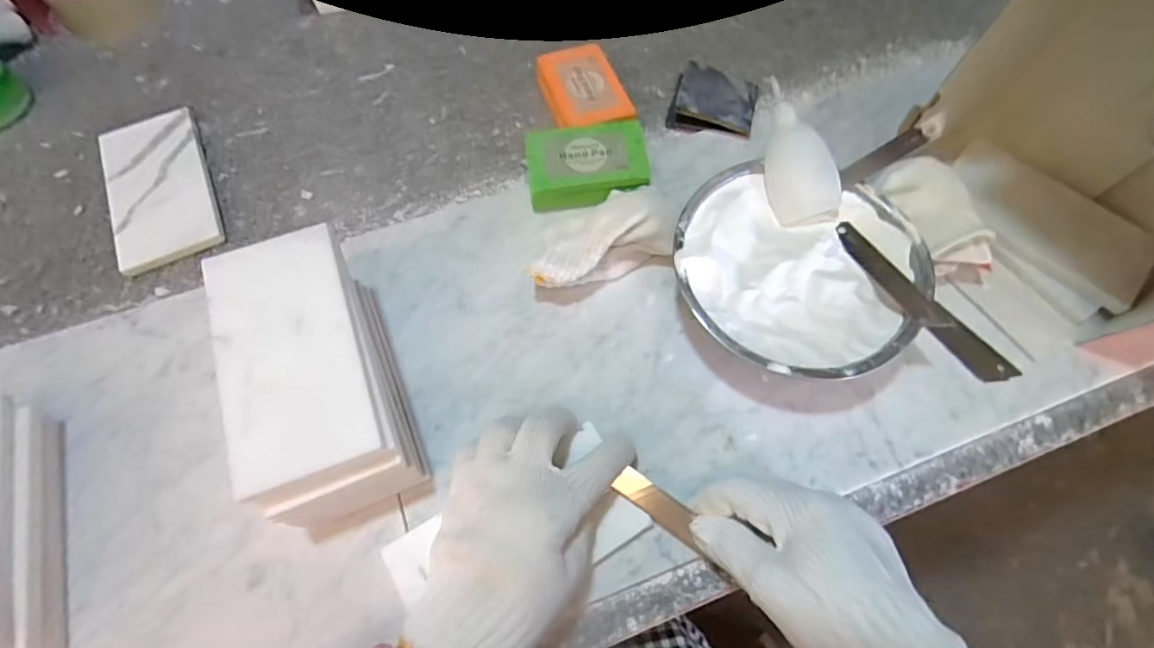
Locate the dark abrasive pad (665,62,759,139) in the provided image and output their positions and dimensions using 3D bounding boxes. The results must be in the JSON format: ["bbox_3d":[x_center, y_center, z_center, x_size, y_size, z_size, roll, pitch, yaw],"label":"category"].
[{"bbox_3d":[0.121,-0.197,0.477,0.070,0.025,0.067,13,66,7],"label":"dark abrasive pad"}]

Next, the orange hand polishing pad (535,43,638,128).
[{"bbox_3d":[0.006,-0.196,0.475,0.062,0.034,0.100,-18,66,-7],"label":"orange hand polishing pad"}]

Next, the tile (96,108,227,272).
[{"bbox_3d":[-0.343,-0.114,0.447,0.074,0.012,0.150,-23,66,-9],"label":"tile"}]

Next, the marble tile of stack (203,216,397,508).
[{"bbox_3d":[-0.163,0.014,0.310,0.076,0.013,0.153,-20,68,-7],"label":"marble tile of stack"}]

